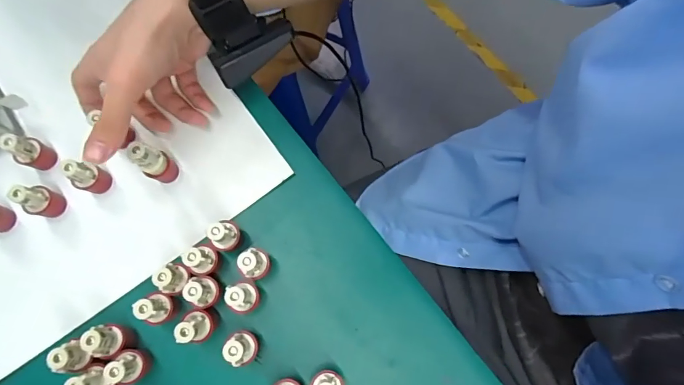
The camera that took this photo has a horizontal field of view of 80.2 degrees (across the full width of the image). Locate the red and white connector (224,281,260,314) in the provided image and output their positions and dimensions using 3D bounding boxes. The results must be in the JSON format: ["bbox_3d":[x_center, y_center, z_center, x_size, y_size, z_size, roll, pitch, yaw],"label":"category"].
[{"bbox_3d":[-0.072,0.078,0.303,0.020,0.042,0.021,10,76,5],"label":"red and white connector"}]

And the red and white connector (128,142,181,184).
[{"bbox_3d":[-0.150,-0.023,0.325,0.017,0.055,0.022,35,79,11],"label":"red and white connector"}]

